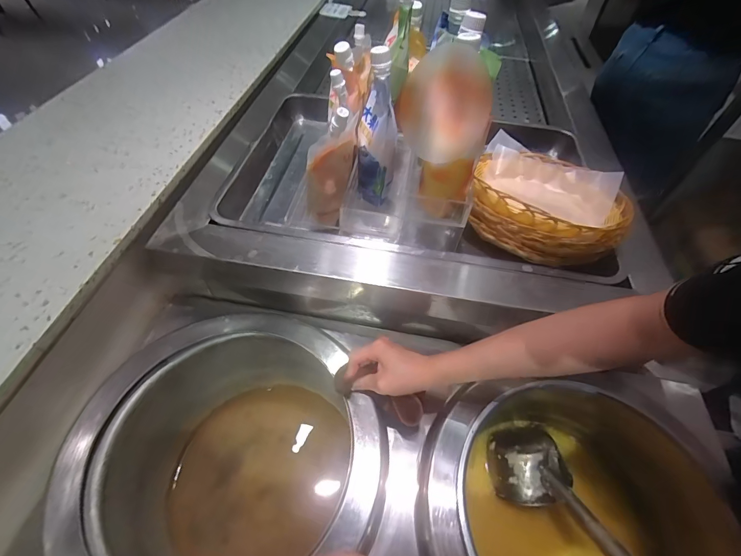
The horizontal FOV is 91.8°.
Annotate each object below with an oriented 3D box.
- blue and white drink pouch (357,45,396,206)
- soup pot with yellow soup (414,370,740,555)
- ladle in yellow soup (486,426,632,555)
[{"bbox_3d":[0.009,-0.193,0.476,0.050,0.179,0.080,2,53,-2],"label":"blue and white drink pouch"},{"bbox_3d":[0.218,0.281,0.429,0.323,0.147,0.287,28,56,17],"label":"soup pot with yellow soup"},{"bbox_3d":[0.266,0.305,0.371,0.096,0.054,0.399,-15,22,-15],"label":"ladle in yellow soup"}]

